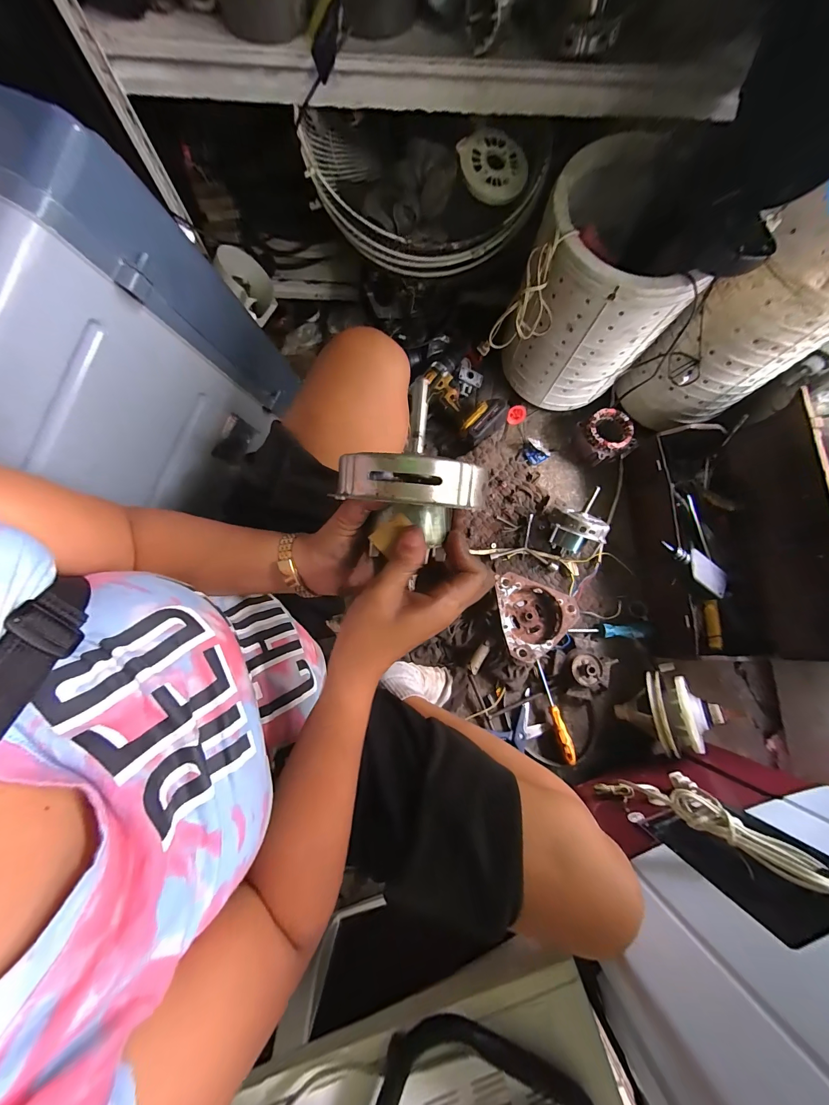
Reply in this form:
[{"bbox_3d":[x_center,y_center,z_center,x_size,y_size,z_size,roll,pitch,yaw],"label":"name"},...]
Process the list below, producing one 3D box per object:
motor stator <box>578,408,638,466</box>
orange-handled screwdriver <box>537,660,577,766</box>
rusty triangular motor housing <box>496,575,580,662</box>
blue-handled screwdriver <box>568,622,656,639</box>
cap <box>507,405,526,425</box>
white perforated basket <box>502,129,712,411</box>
[{"bbox_3d":[0.431,-0.261,0.795,0.096,0.067,0.101,0,77,0],"label":"motor stator"},{"bbox_3d":[0.276,0.299,0.699,0.023,0.023,0.221,-13,77,-3],"label":"orange-handled screwdriver"},{"bbox_3d":[0.247,0.121,0.712,0.159,0.064,0.168,-10,77,-3],"label":"rusty triangular motor housing"},{"bbox_3d":[0.414,0.164,0.732,0.179,0.025,0.032,-3,77,-1],"label":"blue-handled screwdriver"},{"bbox_3d":[0.244,-0.331,0.845,0.048,0.016,0.041,-17,121,0],"label":"cap"},{"bbox_3d":[0.318,-0.476,0.678,0.245,0.322,0.261,9,77,2],"label":"white perforated basket"}]

